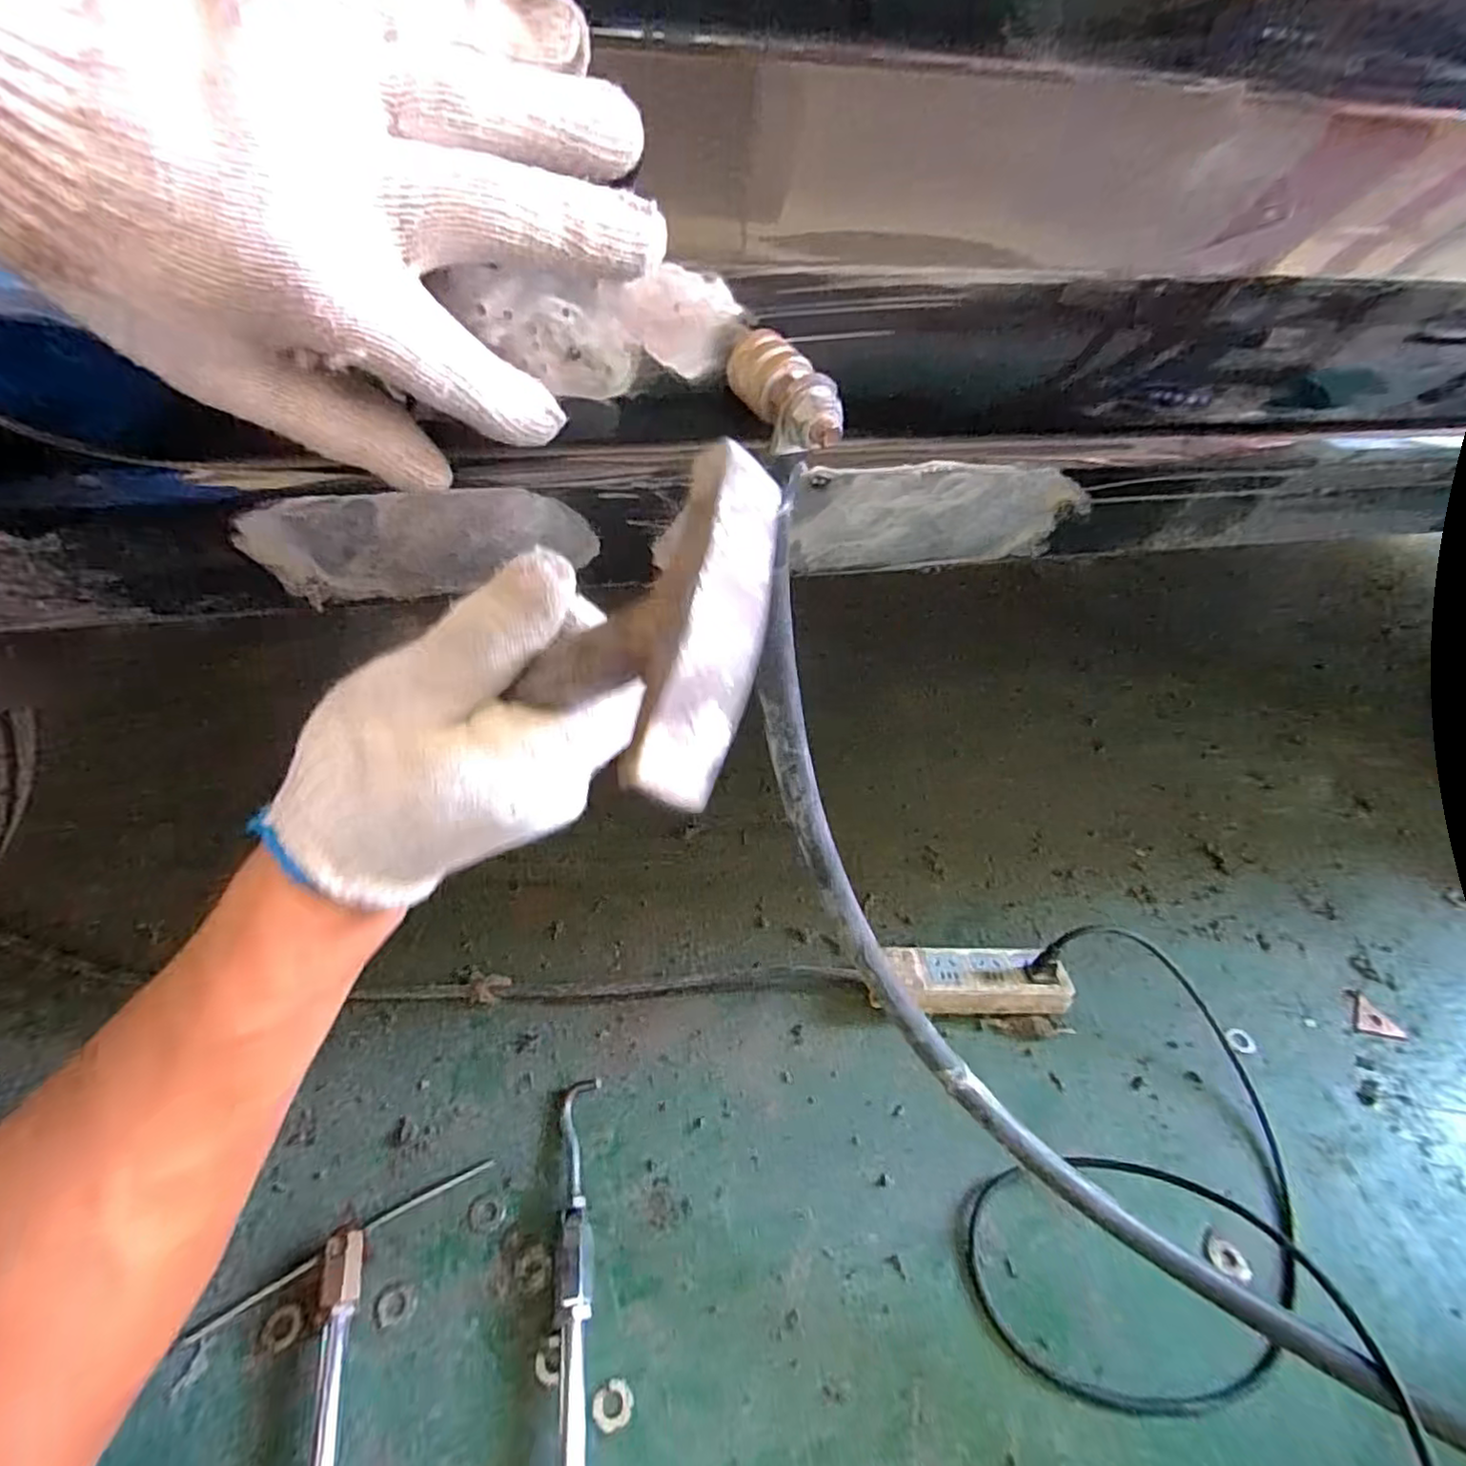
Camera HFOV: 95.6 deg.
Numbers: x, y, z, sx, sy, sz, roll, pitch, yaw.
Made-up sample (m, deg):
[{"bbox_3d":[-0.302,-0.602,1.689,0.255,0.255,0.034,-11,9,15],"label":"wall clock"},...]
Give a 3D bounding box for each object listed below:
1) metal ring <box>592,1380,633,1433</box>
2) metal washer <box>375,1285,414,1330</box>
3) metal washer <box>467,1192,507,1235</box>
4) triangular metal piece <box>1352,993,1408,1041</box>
[{"bbox_3d":[-0.074,0.414,0.410,0.024,0.004,0.022,2,41,-2],"label":"metal ring"},{"bbox_3d":[-0.224,0.377,0.438,0.023,0.004,0.021,-11,43,-16],"label":"metal washer"},{"bbox_3d":[-0.178,0.347,0.480,0.026,0.004,0.024,2,41,-2],"label":"metal washer"},{"bbox_3d":[0.598,0.270,0.624,0.038,0.004,0.045,-8,43,-13],"label":"triangular metal piece"}]

